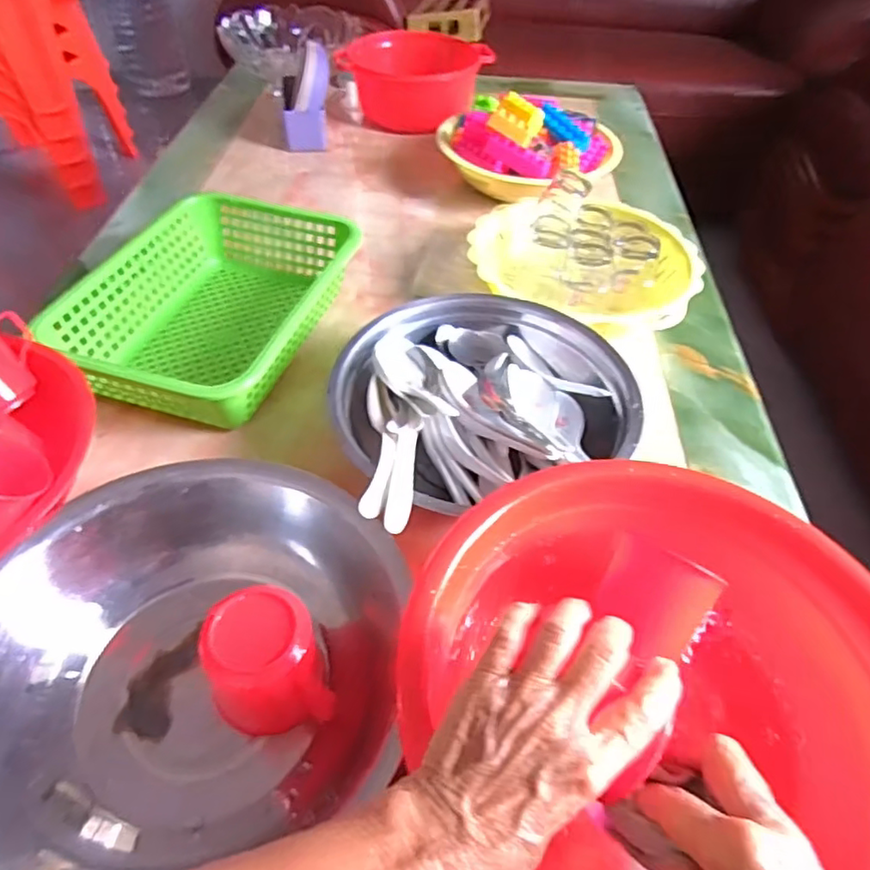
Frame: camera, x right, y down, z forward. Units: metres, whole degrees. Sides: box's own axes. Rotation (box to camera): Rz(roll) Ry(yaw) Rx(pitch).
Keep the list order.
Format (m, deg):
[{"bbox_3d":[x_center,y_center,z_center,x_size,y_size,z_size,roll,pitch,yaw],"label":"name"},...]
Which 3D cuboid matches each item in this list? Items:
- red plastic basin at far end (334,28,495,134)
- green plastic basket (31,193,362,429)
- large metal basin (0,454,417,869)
[{"bbox_3d":[-0.034,-0.587,1.041,0.250,0.103,0.133,-2,49,-5],"label":"red plastic basin at far end"},{"bbox_3d":[-0.221,-0.130,0.640,0.221,0.081,0.286,13,49,9],"label":"green plastic basket"},{"bbox_3d":[-0.158,0.142,0.403,0.276,0.078,0.254,-7,49,-9],"label":"large metal basin"}]

